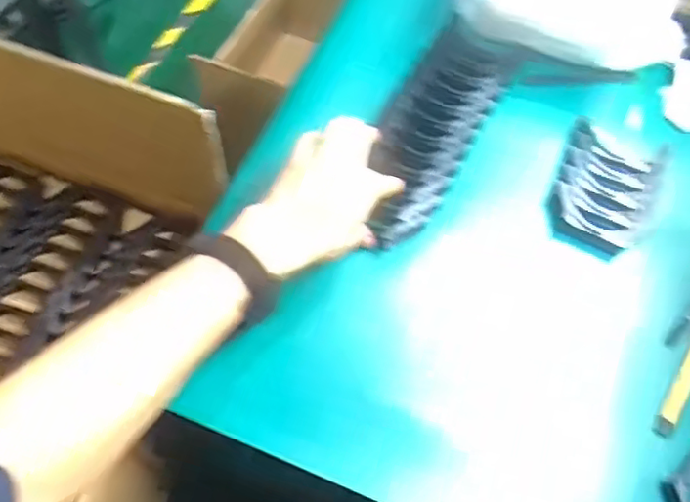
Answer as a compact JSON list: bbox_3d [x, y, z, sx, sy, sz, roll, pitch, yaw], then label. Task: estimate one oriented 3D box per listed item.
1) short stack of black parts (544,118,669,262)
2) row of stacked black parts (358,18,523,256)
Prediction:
[{"bbox_3d":[0.248,-0.059,0.584,0.094,0.034,0.136,26,63,10],"label":"short stack of black parts"},{"bbox_3d":[0.088,-0.123,0.590,0.098,0.033,0.276,21,65,7],"label":"row of stacked black parts"}]

